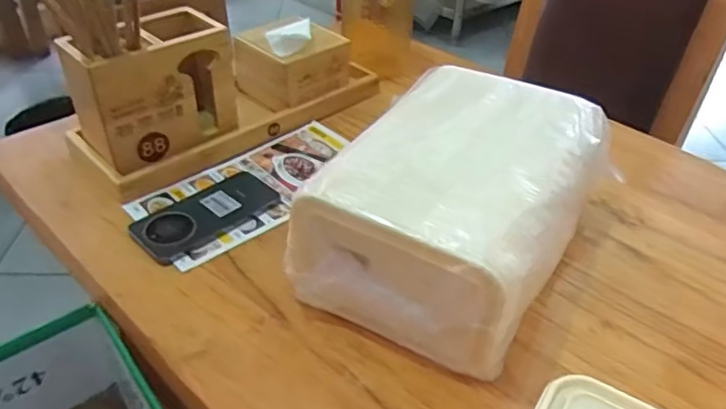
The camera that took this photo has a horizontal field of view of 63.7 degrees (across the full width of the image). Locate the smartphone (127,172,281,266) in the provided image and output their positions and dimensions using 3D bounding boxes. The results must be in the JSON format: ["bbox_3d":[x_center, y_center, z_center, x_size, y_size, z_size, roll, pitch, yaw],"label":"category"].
[{"bbox_3d":[-0.173,0.008,0.644,0.080,0.007,0.157,31,47,30],"label":"smartphone"}]

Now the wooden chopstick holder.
[{"bbox_3d":[-0.239,-0.128,0.690,0.169,0.150,0.088,-26,47,-31],"label":"wooden chopstick holder"}]

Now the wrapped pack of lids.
[{"bbox_3d":[0.098,-0.004,0.577,0.208,0.142,0.301,22,43,22],"label":"wrapped pack of lids"}]

